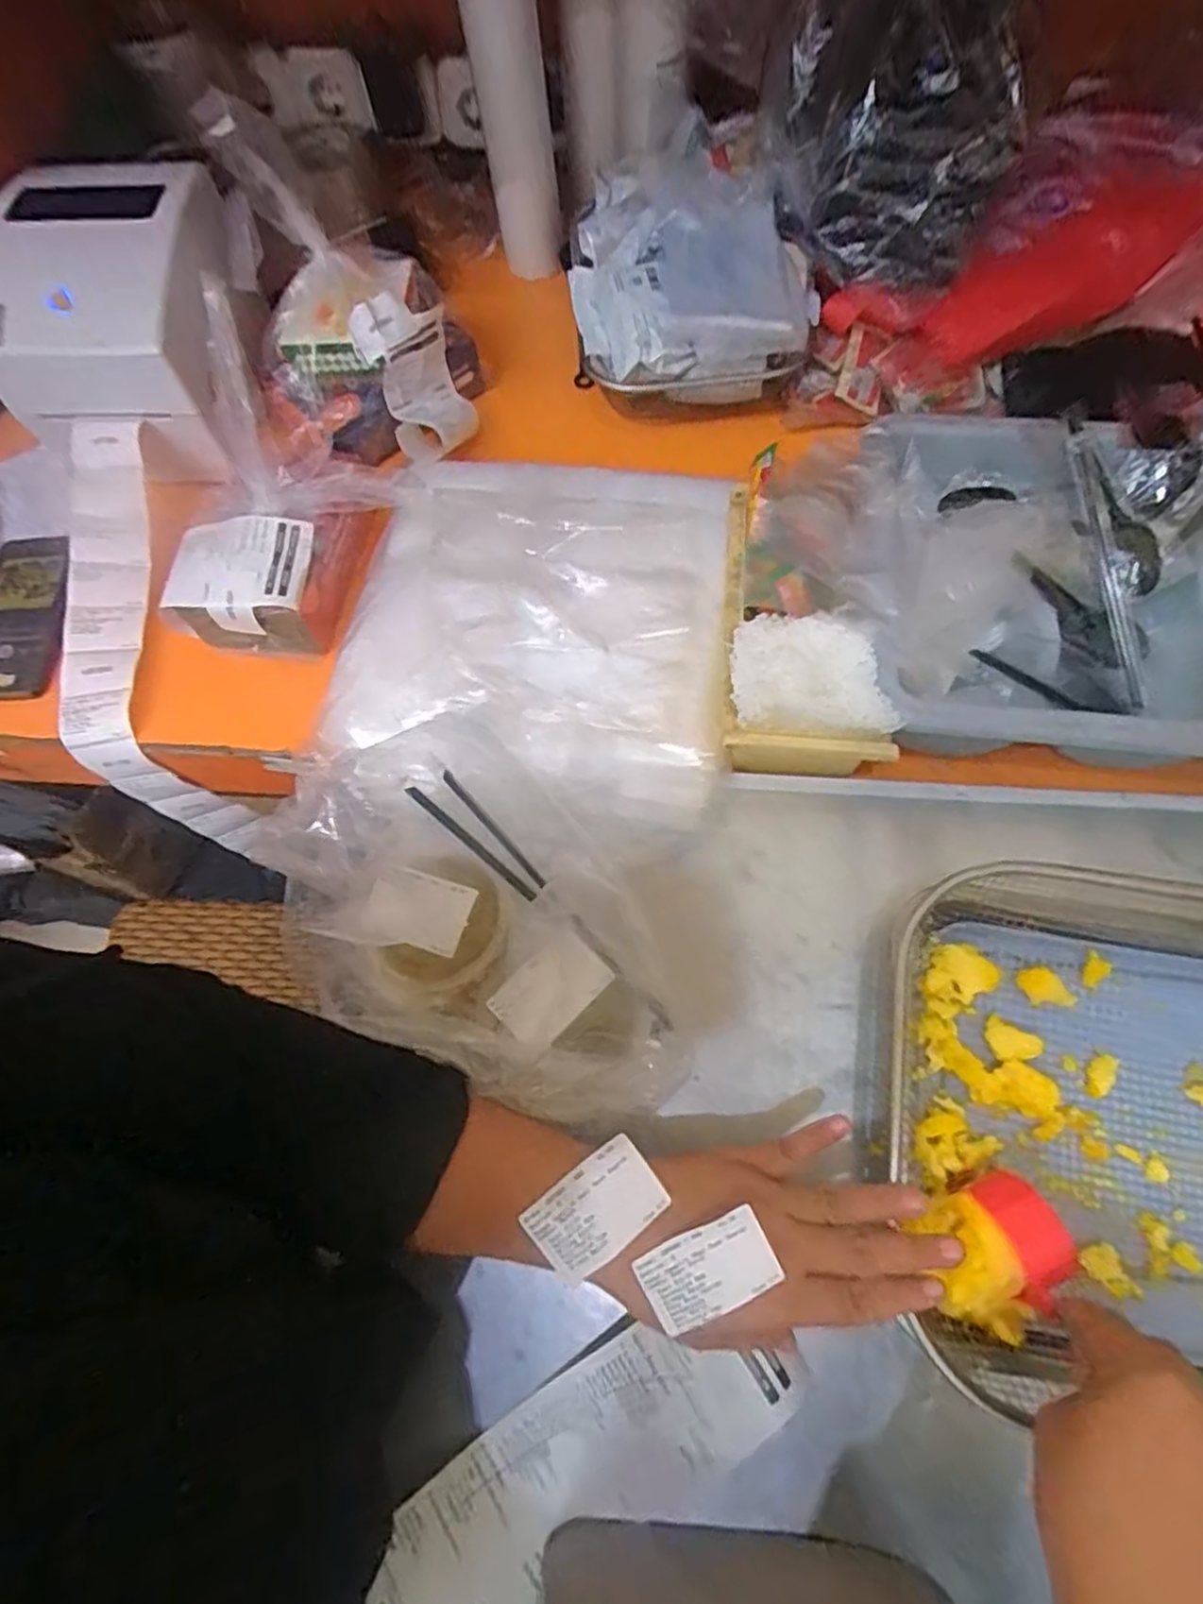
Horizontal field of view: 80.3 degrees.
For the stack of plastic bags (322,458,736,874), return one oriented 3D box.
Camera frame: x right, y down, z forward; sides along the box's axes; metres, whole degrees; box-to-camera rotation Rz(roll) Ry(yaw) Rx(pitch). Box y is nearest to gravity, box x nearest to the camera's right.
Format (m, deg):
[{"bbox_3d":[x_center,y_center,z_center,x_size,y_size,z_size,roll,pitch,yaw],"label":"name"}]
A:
[{"bbox_3d":[-0.051,-0.135,0.551,0.295,0.047,0.353,5,68,4],"label":"stack of plastic bags"}]

